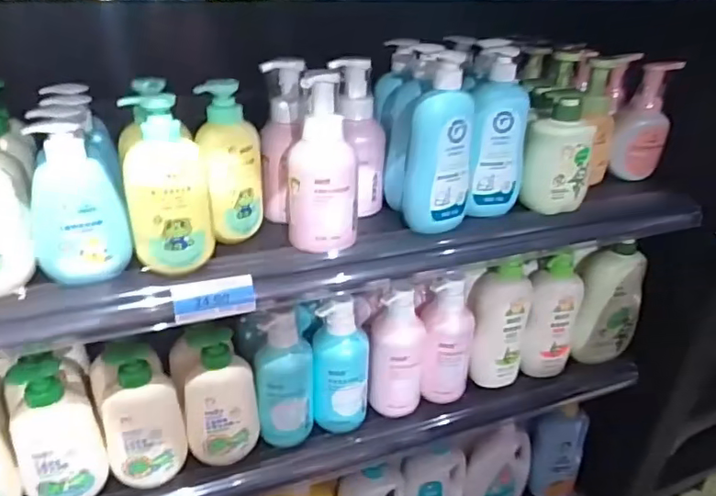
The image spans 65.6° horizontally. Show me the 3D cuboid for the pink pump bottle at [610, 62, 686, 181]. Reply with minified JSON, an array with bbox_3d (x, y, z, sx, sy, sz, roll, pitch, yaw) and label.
[{"bbox_3d":[0.425,-0.186,0.818,0.071,0.157,0.068,17,32,23],"label":"pink pump bottle"}]

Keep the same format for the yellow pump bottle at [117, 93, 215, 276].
[{"bbox_3d":[-0.182,-0.059,0.535,0.074,0.164,0.044,-5,30,-14],"label":"yellow pump bottle"}]

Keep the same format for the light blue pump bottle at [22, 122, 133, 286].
[{"bbox_3d":[-0.262,-0.040,0.519,0.077,0.141,0.040,-10,32,-22],"label":"light blue pump bottle"}]

